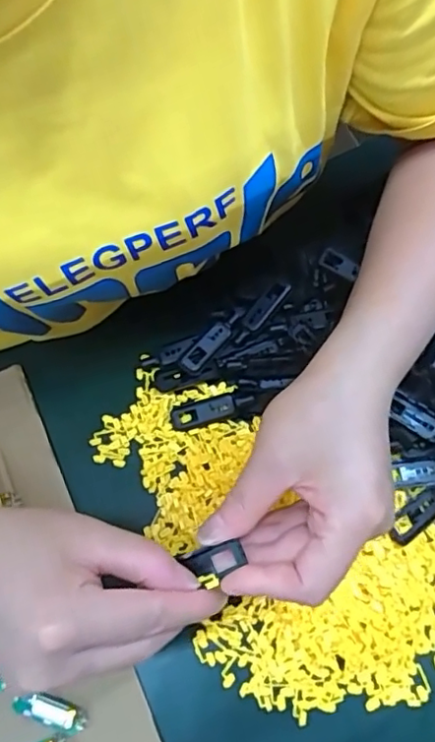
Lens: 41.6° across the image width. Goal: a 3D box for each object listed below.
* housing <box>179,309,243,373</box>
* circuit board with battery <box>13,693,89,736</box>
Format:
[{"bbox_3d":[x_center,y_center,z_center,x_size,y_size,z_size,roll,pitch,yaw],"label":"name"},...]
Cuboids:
[{"bbox_3d":[-0.003,-0.023,0.404,0.016,0.008,0.061,37,73,13],"label":"housing"},{"bbox_3d":[-0.095,0.194,0.326,0.044,0.011,0.014,16,69,7],"label":"circuit board with battery"}]

